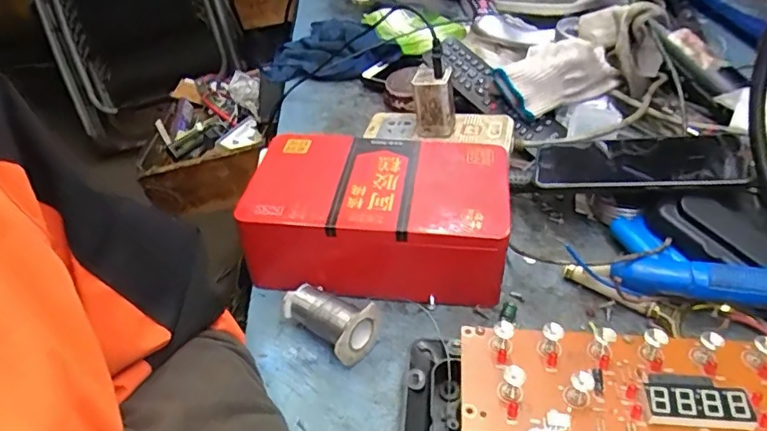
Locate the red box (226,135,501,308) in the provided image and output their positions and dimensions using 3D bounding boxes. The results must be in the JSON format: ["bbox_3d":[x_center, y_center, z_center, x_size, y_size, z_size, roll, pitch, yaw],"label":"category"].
[{"bbox_3d":[-0.004,-0.005,0.449,0.200,0.070,0.130,5,47,6],"label":"red box"}]

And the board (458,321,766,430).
[{"bbox_3d":[0.168,0.092,0.295,0.249,0.020,0.071,3,46,4],"label":"board"}]

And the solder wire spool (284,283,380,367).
[{"bbox_3d":[-0.038,0.072,0.397,0.066,0.039,0.040,31,55,27],"label":"solder wire spool"}]

